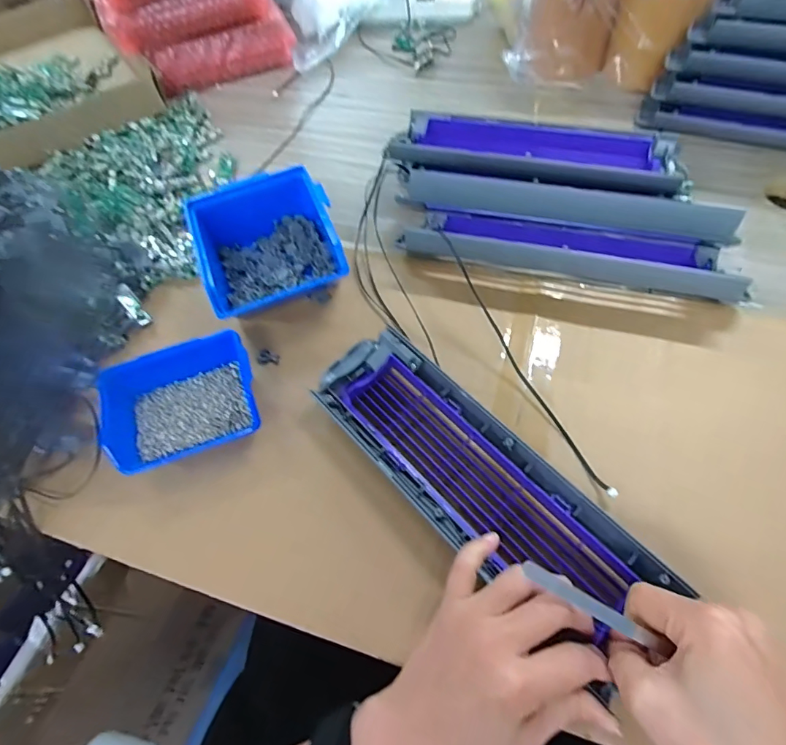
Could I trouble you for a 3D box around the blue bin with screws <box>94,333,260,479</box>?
[{"bbox_3d":[-0.159,0.023,0.353,0.115,0.045,0.081,-20,61,-9],"label":"blue bin with screws"}]

